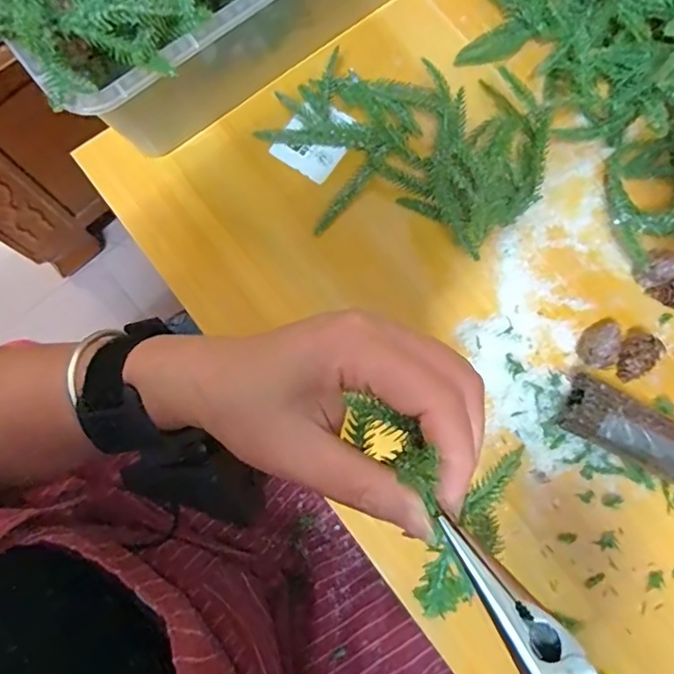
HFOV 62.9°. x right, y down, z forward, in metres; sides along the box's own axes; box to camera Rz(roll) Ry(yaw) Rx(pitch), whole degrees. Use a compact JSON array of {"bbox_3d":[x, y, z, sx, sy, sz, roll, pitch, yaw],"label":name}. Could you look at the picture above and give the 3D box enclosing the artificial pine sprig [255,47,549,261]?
[{"bbox_3d":[0.044,-0.127,0.377,0.190,0.058,0.117,16,79,3],"label":"artificial pine sprig"}]

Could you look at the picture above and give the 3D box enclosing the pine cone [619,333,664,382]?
[{"bbox_3d":[0.200,0.014,0.371,0.028,0.025,0.023,-34,80,-6],"label":"pine cone"}]

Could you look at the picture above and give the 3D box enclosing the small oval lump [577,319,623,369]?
[{"bbox_3d":[0.178,0.003,0.372,0.020,0.021,0.039,31,80,6],"label":"small oval lump"}]

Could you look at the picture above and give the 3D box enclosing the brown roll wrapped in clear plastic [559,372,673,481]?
[{"bbox_3d":[0.200,0.066,0.358,0.107,0.027,0.036,27,80,5],"label":"brown roll wrapped in clear plastic"}]

